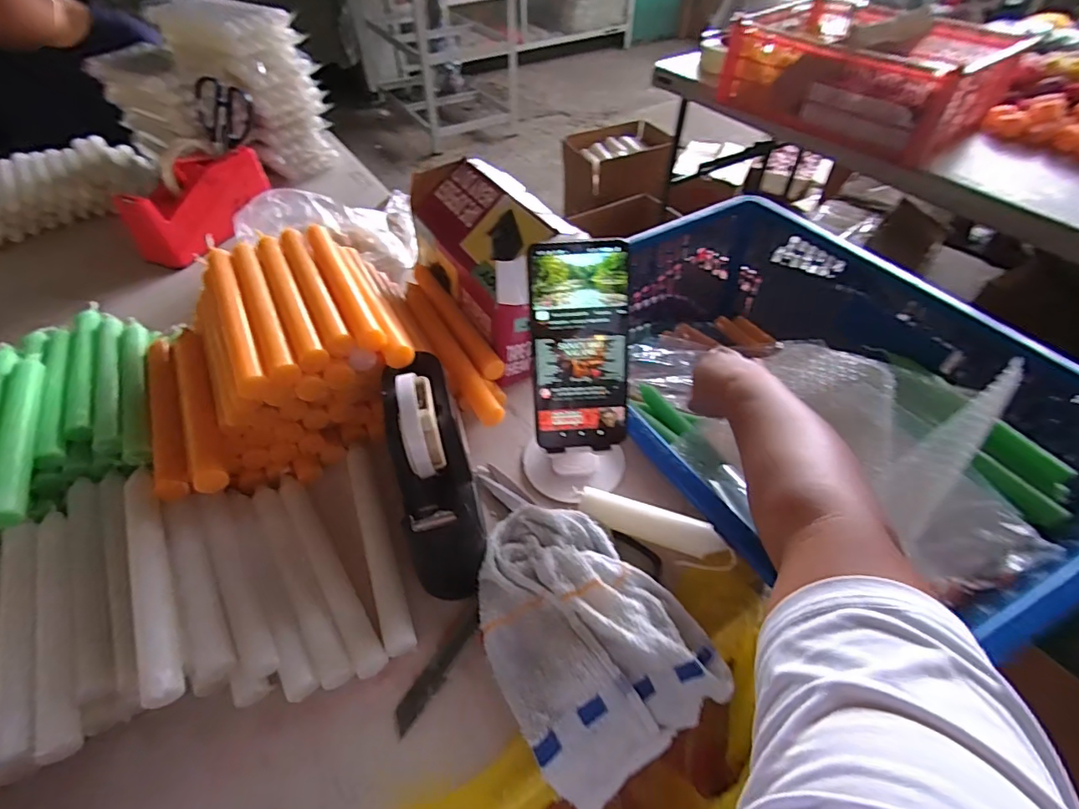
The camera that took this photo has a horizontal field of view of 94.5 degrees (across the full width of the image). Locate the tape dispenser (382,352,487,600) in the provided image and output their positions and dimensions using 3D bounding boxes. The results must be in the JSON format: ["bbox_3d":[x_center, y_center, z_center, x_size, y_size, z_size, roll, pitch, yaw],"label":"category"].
[{"bbox_3d":[-0.087,0.048,0.397,0.061,0.124,0.178,-13,50,-10],"label":"tape dispenser"}]

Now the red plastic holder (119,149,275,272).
[{"bbox_3d":[-0.509,-0.299,0.743,0.106,0.089,0.199,7,49,7],"label":"red plastic holder"}]

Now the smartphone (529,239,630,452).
[{"bbox_3d":[0.032,-0.040,0.383,0.071,0.161,0.006,-3,22,-2],"label":"smartphone"}]

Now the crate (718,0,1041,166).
[{"bbox_3d":[0.652,-0.685,1.031,0.343,0.160,0.481,-31,55,-23],"label":"crate"}]

